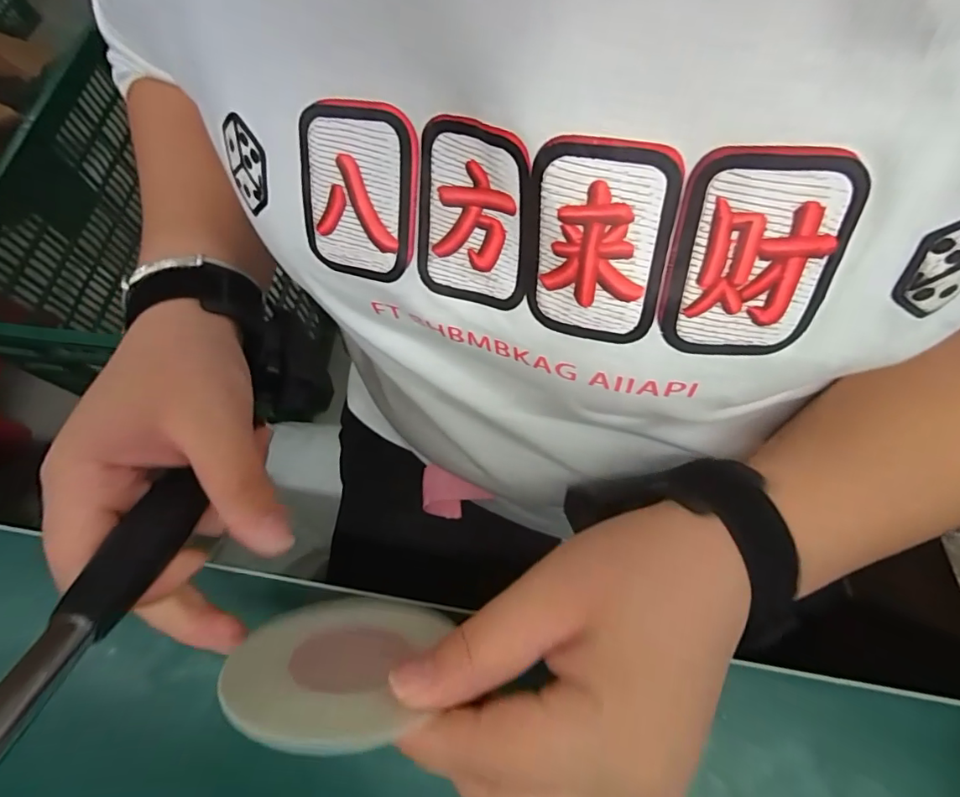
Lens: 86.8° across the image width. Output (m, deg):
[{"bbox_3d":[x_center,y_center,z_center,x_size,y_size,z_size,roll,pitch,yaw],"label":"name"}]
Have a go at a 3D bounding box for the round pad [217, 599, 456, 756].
[{"bbox_3d":[-0.053,0.095,0.185,0.071,0.080,0.004,1,98,6],"label":"round pad"}]

